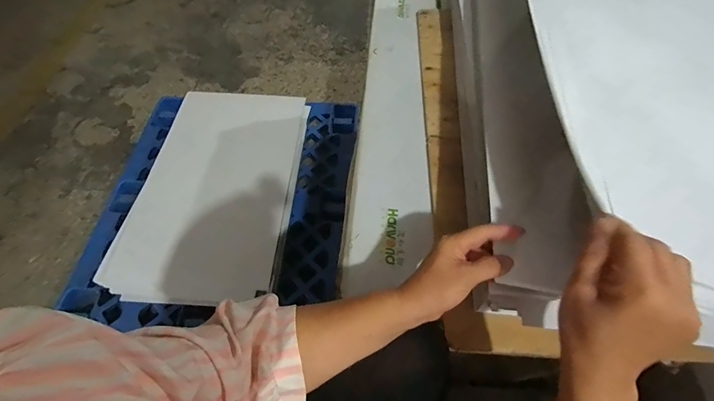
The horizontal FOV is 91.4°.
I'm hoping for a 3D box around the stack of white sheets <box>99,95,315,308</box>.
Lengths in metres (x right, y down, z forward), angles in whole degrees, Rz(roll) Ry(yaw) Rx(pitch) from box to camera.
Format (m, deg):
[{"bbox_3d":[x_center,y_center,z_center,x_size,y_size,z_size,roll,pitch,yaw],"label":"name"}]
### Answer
[{"bbox_3d":[-0.512,-0.060,1.317,0.543,0.067,0.861,7,64,-1],"label":"stack of white sheets"}]

